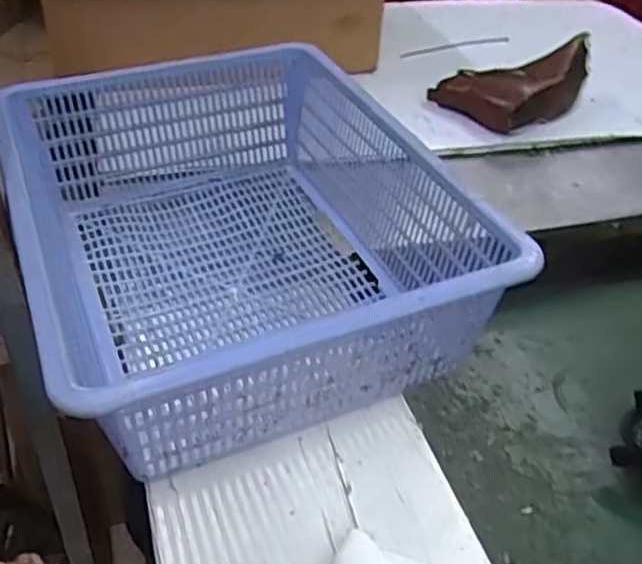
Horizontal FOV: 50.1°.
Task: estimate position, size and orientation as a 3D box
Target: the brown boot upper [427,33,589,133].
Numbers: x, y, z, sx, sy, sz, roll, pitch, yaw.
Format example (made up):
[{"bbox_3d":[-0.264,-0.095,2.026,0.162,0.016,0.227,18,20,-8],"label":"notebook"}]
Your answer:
[{"bbox_3d":[0.311,-0.306,1.049,0.259,0.096,0.125,-19,44,-24],"label":"brown boot upper"}]

